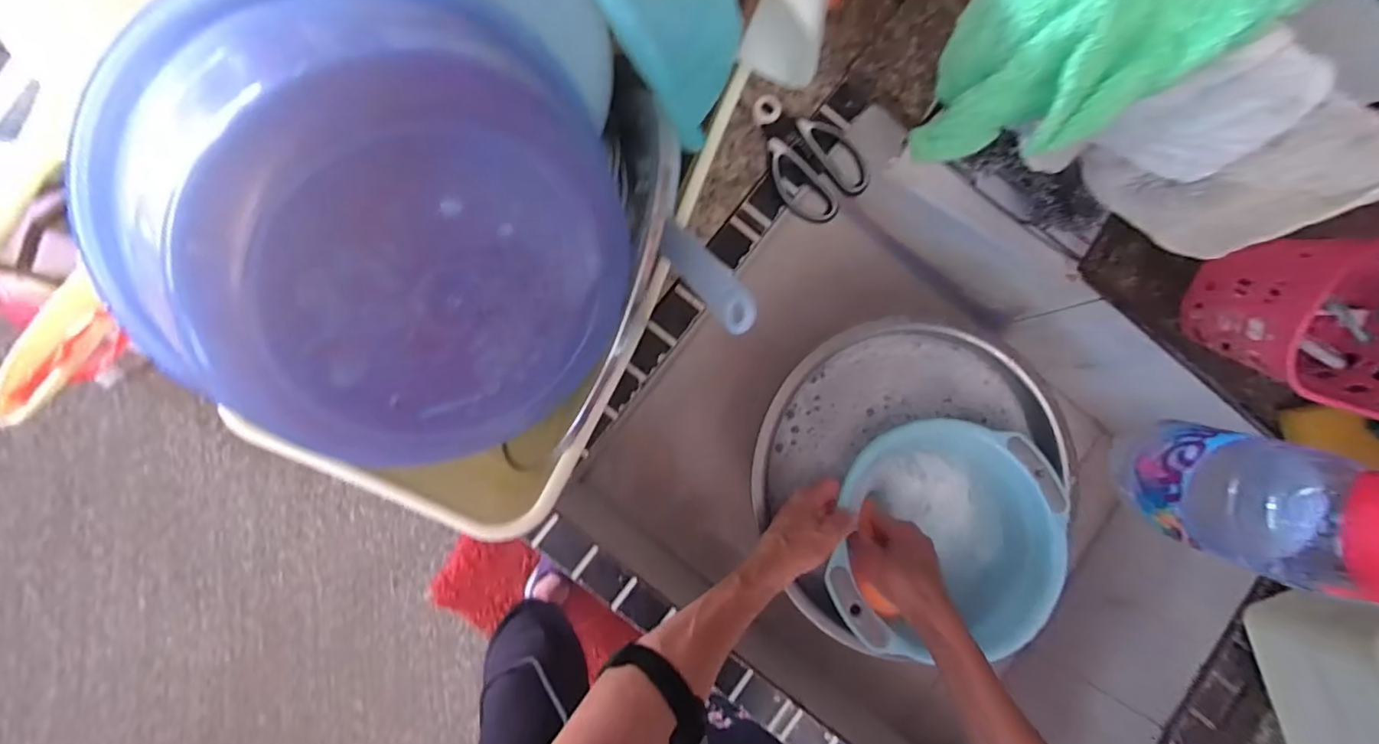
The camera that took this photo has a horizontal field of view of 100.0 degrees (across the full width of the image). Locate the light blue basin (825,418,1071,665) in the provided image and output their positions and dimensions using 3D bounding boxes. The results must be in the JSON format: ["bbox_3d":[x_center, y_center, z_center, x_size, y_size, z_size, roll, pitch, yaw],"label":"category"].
[{"bbox_3d":[0.262,0.170,0.614,0.231,0.102,0.234,0,86,-8],"label":"light blue basin"}]

